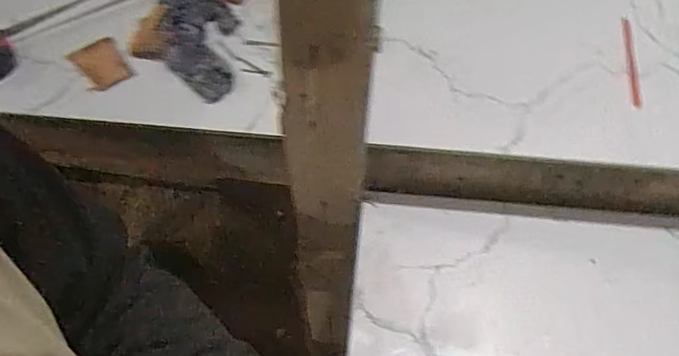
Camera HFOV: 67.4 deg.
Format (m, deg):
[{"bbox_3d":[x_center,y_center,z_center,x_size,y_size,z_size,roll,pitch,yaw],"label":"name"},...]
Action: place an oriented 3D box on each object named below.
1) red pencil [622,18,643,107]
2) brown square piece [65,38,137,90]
[{"bbox_3d":[0.404,-0.163,0.705,0.016,0.011,0.181,9,55,7],"label":"red pencil"},{"bbox_3d":[-0.326,-0.155,0.700,0.060,0.012,0.096,-32,60,-20],"label":"brown square piece"}]

